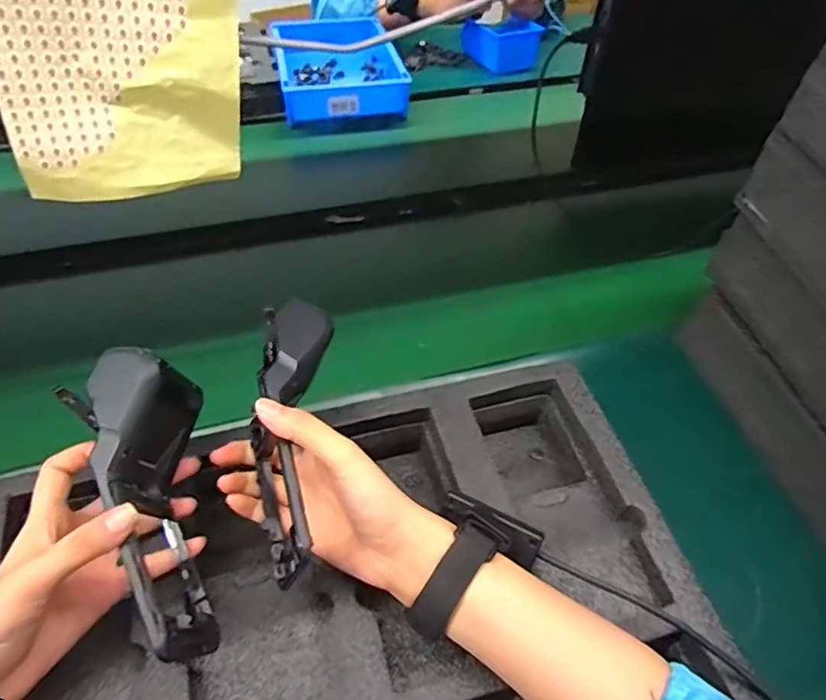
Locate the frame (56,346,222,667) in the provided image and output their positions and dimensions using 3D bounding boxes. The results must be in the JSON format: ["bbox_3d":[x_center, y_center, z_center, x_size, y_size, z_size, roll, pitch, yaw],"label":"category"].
[{"bbox_3d":[-0.158,0.091,0.357,0.060,0.082,0.179,-14,74,-14],"label":"frame"}]

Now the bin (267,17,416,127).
[{"bbox_3d":[-0.136,-0.512,1.058,0.211,0.061,0.324,-8,48,-9],"label":"bin"}]

